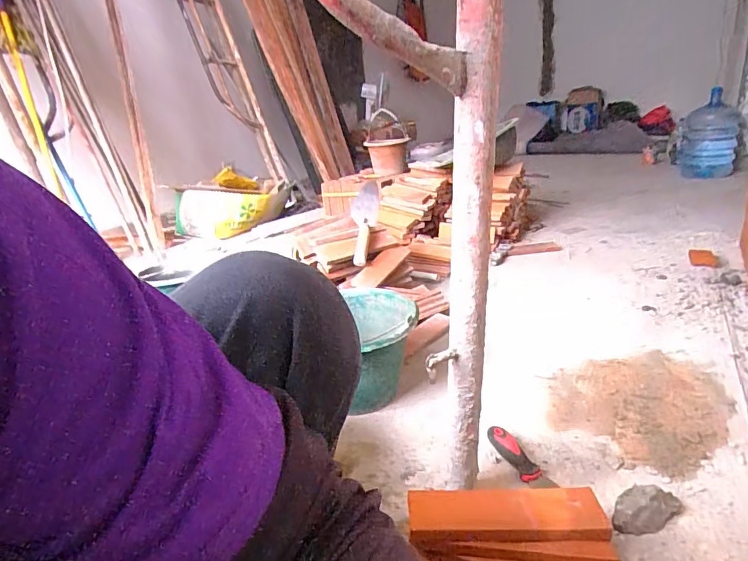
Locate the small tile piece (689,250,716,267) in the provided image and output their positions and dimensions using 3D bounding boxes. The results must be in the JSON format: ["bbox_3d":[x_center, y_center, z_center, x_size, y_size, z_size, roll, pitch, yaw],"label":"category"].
[{"bbox_3d":[1.024,-0.072,1.421,0.070,0.012,0.150,7,25,31],"label":"small tile piece"}]

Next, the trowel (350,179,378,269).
[{"bbox_3d":[-0.032,-0.160,1.289,0.067,0.215,0.042,3,-9,23],"label":"trowel"}]

